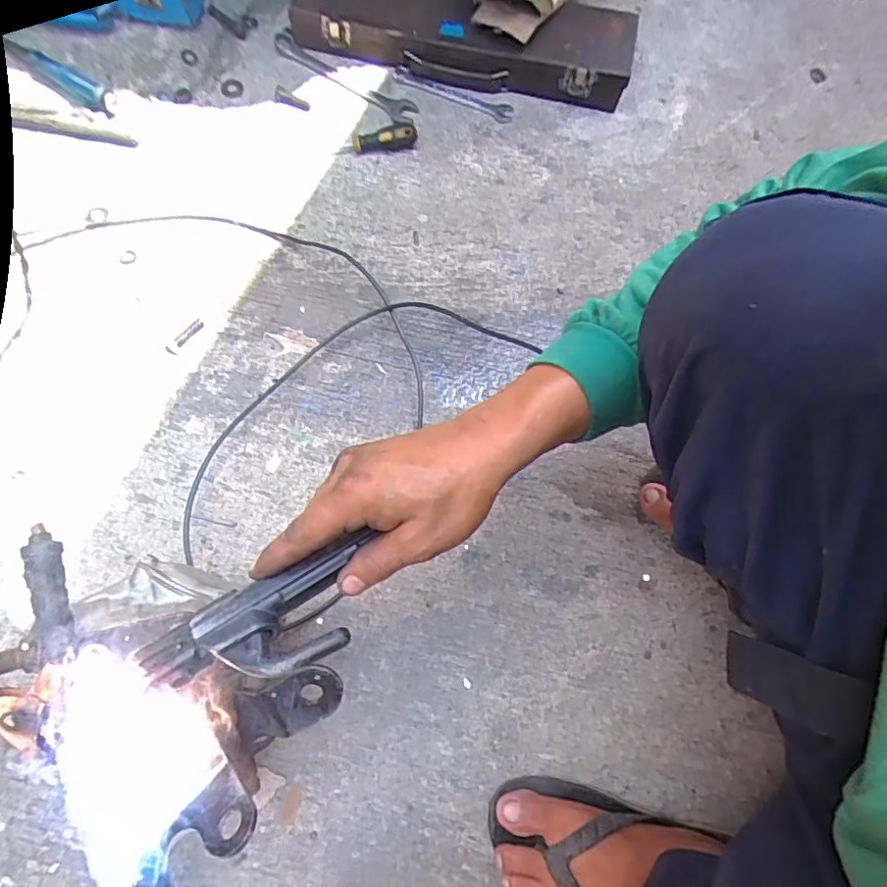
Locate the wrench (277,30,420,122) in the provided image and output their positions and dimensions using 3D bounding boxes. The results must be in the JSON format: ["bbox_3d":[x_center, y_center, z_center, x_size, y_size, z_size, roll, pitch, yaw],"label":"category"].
[{"bbox_3d":[-0.128,-0.476,0.731,0.215,0.017,0.039,32,65,6],"label":"wrench"}]

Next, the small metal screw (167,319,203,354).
[{"bbox_3d":[-0.277,-0.114,0.602,0.012,0.009,0.047,38,77,10],"label":"small metal screw"}]

